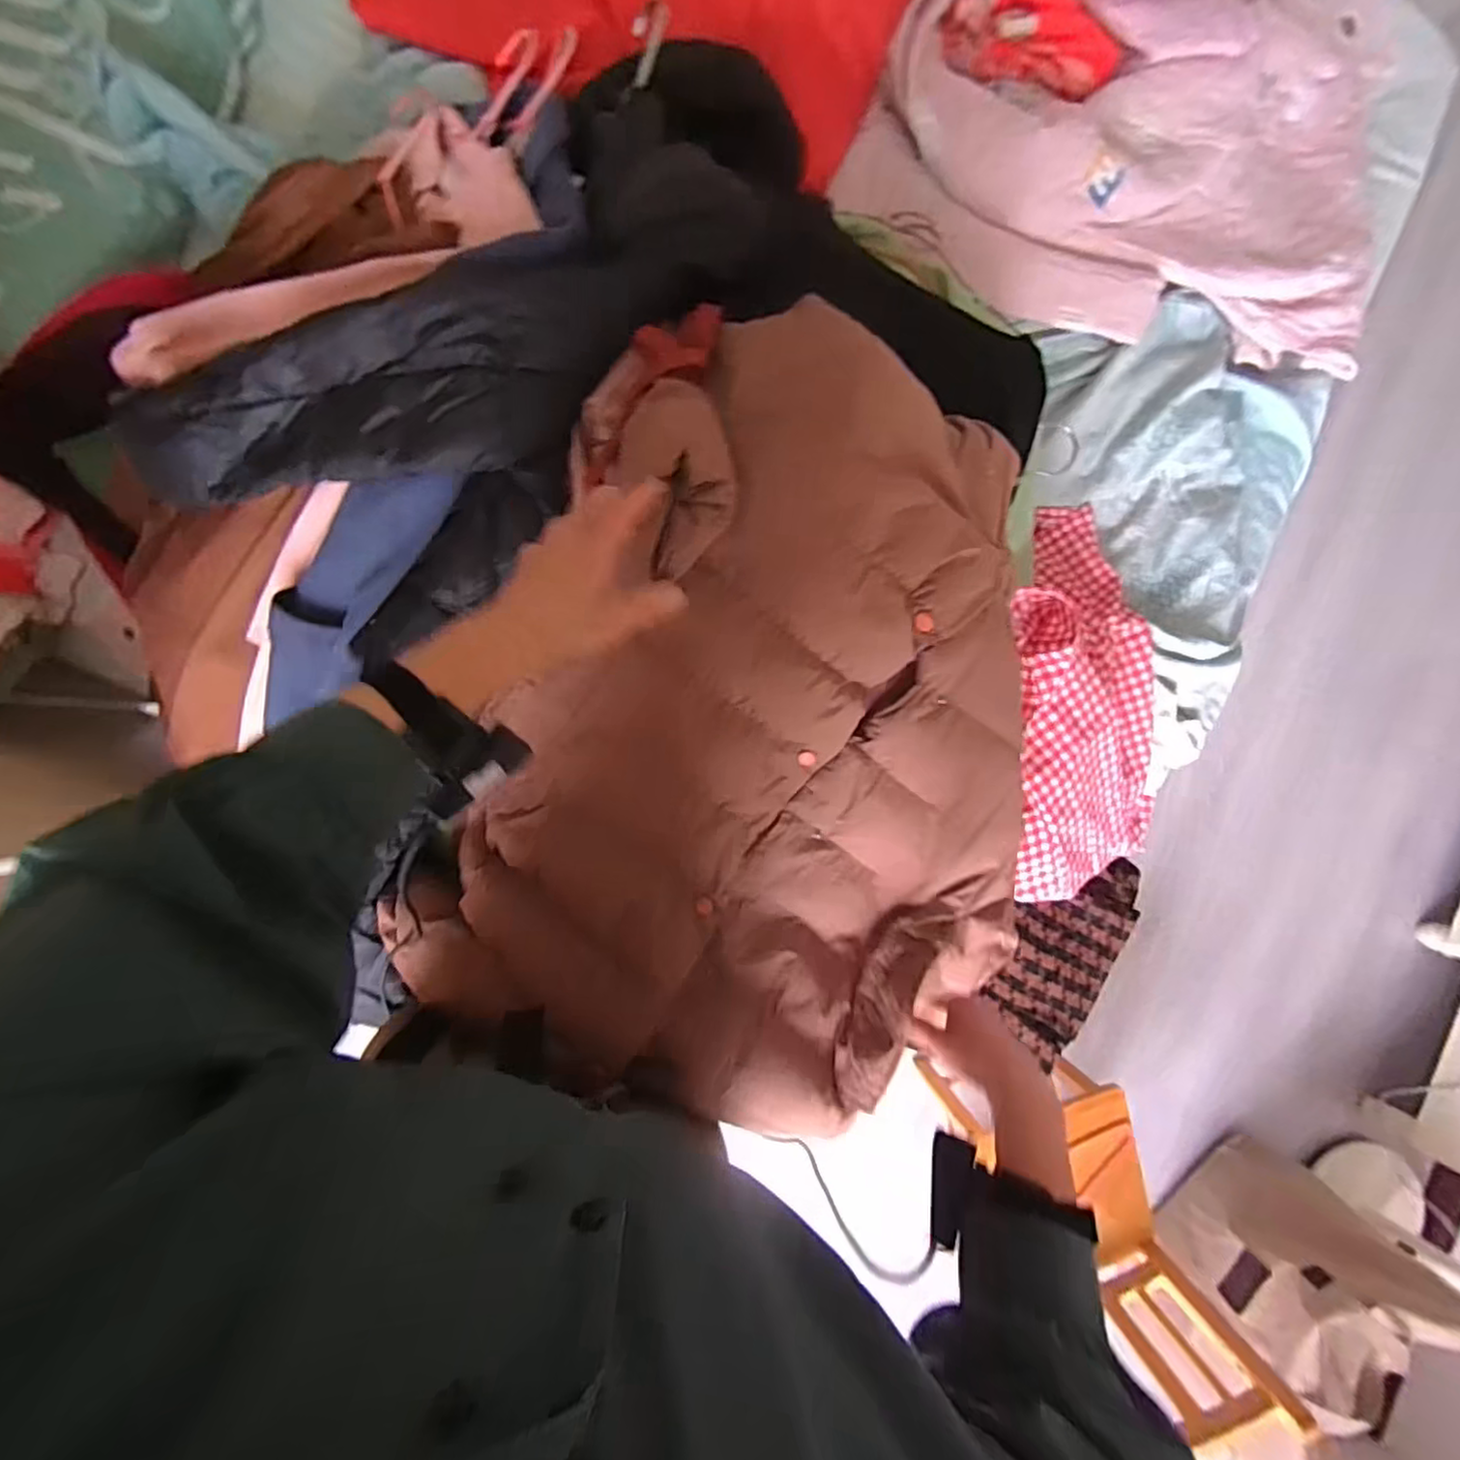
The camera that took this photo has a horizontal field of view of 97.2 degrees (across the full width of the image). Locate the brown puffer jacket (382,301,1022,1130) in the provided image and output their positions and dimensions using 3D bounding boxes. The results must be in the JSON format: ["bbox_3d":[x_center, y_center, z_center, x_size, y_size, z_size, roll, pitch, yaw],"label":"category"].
[{"bbox_3d":[0.058,0.029,0.598,0.537,0.173,0.645,20,87,-5],"label":"brown puffer jacket"}]

